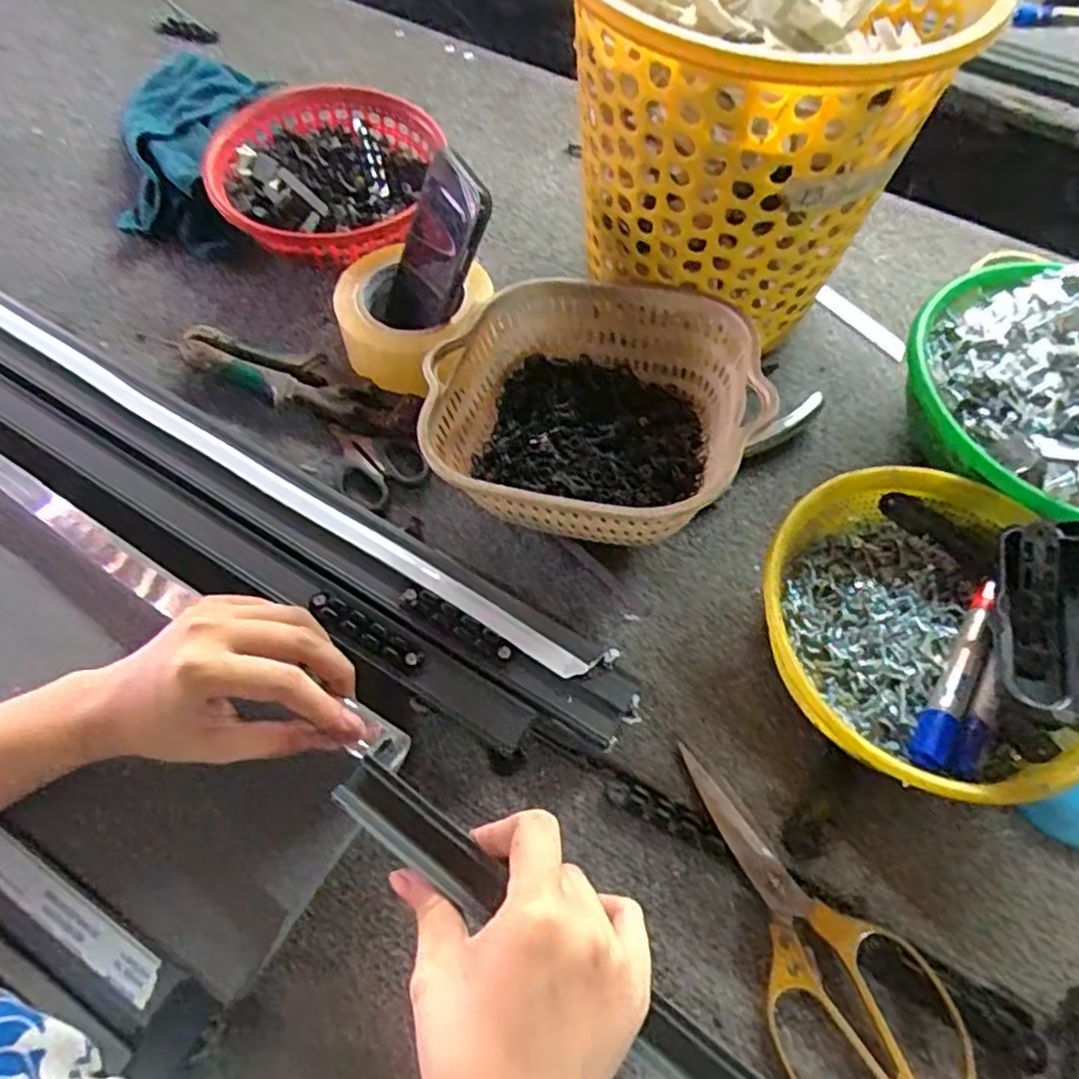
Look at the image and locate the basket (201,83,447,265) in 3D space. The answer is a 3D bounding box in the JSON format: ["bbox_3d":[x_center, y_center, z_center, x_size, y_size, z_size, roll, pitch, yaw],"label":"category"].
[{"bbox_3d":[-0.178,-0.305,0.622,0.193,0.080,0.201,-9,63,-3],"label":"basket"}]

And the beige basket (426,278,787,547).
[{"bbox_3d":[0.035,-0.085,0.483,0.198,0.103,0.195,15,61,8],"label":"beige basket"}]

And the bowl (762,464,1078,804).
[{"bbox_3d":[0.213,0.057,0.428,0.169,0.066,0.194,-3,60,-2],"label":"bowl"}]

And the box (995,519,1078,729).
[{"bbox_3d":[0.271,0.043,0.376,0.053,0.027,0.114,10,61,5],"label":"box"}]

